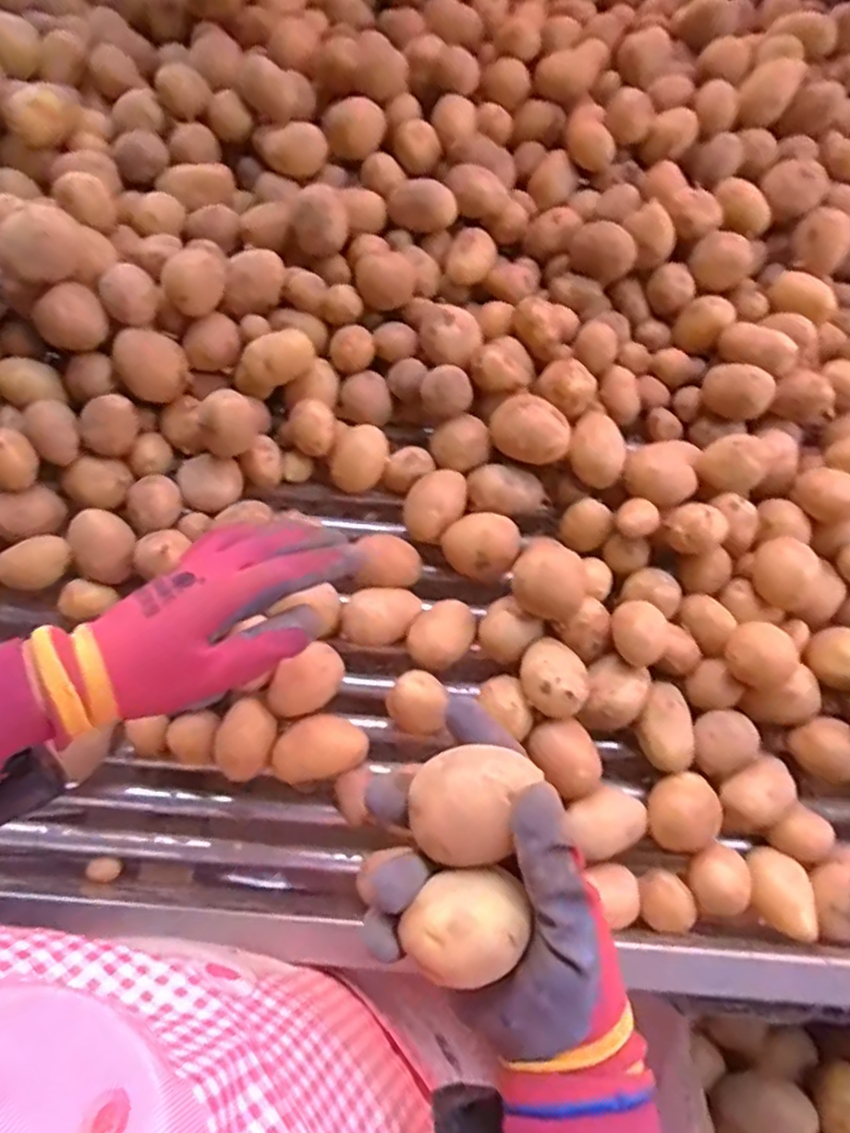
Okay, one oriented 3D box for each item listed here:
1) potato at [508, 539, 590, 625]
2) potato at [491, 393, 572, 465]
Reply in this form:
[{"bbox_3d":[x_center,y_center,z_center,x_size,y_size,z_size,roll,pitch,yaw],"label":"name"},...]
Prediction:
[{"bbox_3d":[0.086,0.012,0.485,0.053,0.043,0.047,5,74,5],"label":"potato"},{"bbox_3d":[0.082,-0.105,0.529,0.059,0.034,0.046,20,76,9],"label":"potato"}]

